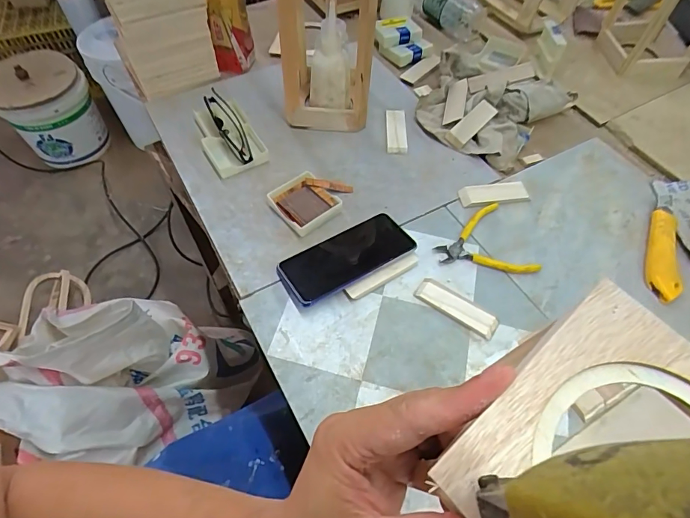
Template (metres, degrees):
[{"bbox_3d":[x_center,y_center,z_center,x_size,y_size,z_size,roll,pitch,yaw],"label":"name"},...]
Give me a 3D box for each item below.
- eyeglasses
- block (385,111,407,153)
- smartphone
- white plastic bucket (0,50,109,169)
[{"bbox_3d":[-0.168,-0.193,0.614,0.035,0.031,0.136,-22,59,-15],"label":"eyeglasses"},{"bbox_3d":[0.079,-0.199,0.650,0.031,0.011,0.094,1,56,0],"label":"block"},{"bbox_3d":[0.003,-0.002,0.518,0.161,0.012,0.072,-24,60,-16],"label":"smartphone"},{"bbox_3d":[-1.026,-0.507,1.482,0.288,0.328,0.268,0,56,0],"label":"white plastic bucket"}]

